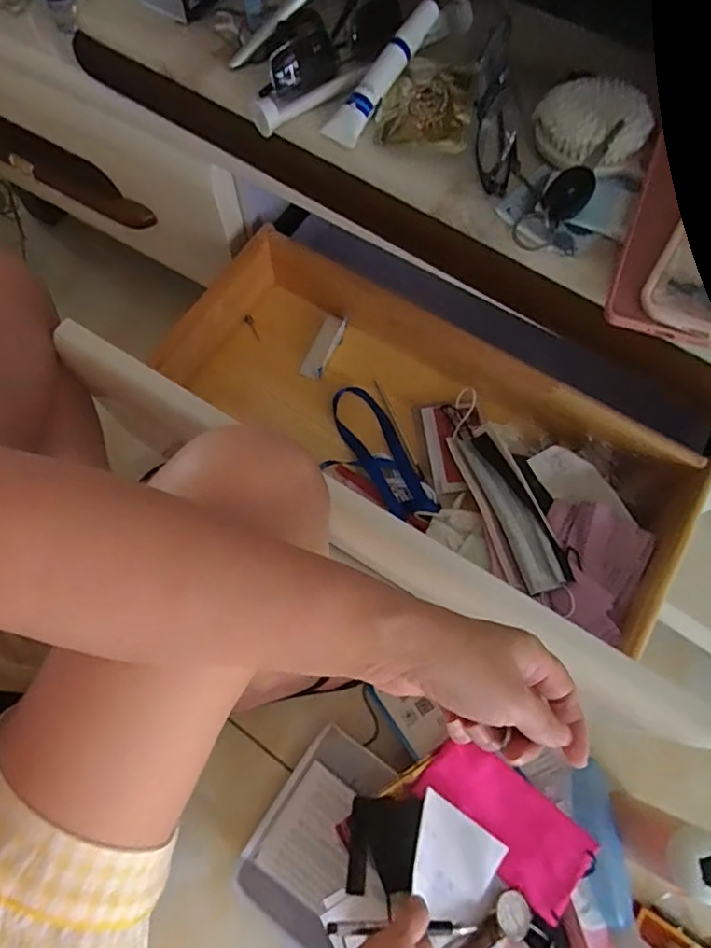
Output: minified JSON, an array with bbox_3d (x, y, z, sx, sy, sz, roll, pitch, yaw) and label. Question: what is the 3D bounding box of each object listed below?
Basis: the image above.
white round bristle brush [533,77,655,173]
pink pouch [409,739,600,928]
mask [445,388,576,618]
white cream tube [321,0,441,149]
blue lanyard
[{"bbox_3d":[0.168,-0.249,0.382,0.075,0.026,0.068,1,69,-1],"label":"white round bristle brush"},{"bbox_3d":[0.158,0.365,0.573,0.176,0.028,0.090,40,73,13],"label":"pink pouch"},{"bbox_3d":[0.150,0.021,0.549,0.052,0.034,0.239,-16,70,-7],"label":"mask"},{"bbox_3d":[0.021,-0.303,0.407,0.026,0.016,0.129,34,86,11],"label":"white cream tube"},{"bbox_3d":[0.014,-0.017,0.586,0.089,0.022,0.171,-24,71,-10],"label":"blue lanyard"}]

